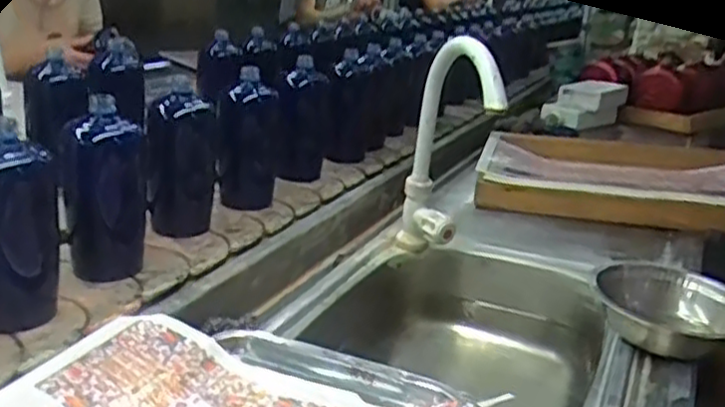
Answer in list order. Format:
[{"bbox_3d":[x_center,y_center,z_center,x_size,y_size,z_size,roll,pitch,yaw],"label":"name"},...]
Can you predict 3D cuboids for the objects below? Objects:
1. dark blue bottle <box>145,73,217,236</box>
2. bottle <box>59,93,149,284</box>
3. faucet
[{"bbox_3d":[-0.227,-0.064,0.941,0.082,0.179,0.089,2,20,-8],"label":"dark blue bottle"},{"bbox_3d":[-0.279,-0.011,0.789,0.066,0.174,0.076,13,22,22],"label":"bottle"},{"bbox_3d":[0.107,-0.047,0.888,0.051,0.302,0.227,-2,21,-17],"label":"faucet"}]

